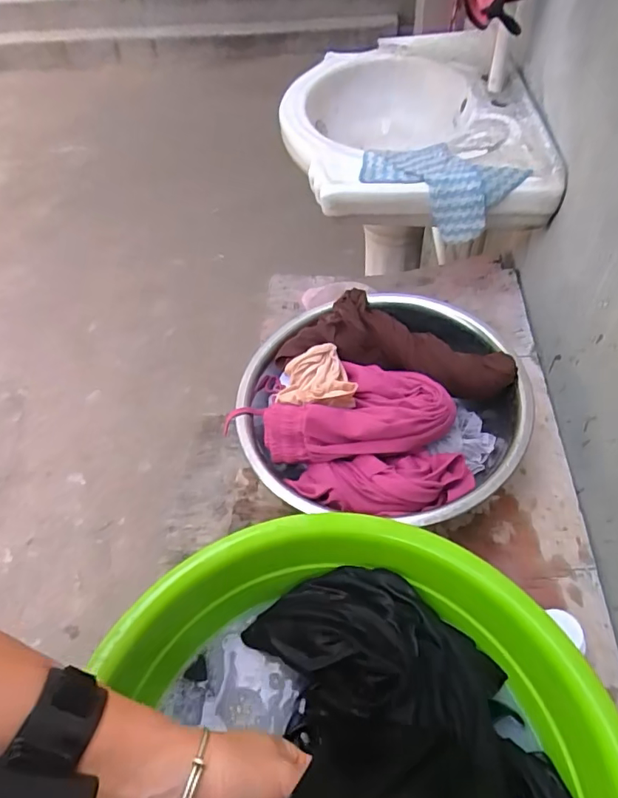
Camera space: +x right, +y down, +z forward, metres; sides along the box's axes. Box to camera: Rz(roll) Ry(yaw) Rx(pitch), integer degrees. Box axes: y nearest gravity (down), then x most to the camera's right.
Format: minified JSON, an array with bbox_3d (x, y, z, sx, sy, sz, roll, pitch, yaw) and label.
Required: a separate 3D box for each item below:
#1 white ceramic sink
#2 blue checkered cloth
[{"bbox_3d":[0.157,-0.453,0.874,0.374,0.159,0.556,-2,48,2],"label":"white ceramic sink"},{"bbox_3d":[0.182,-0.293,0.710,0.208,0.082,0.104,18,52,20],"label":"blue checkered cloth"}]

